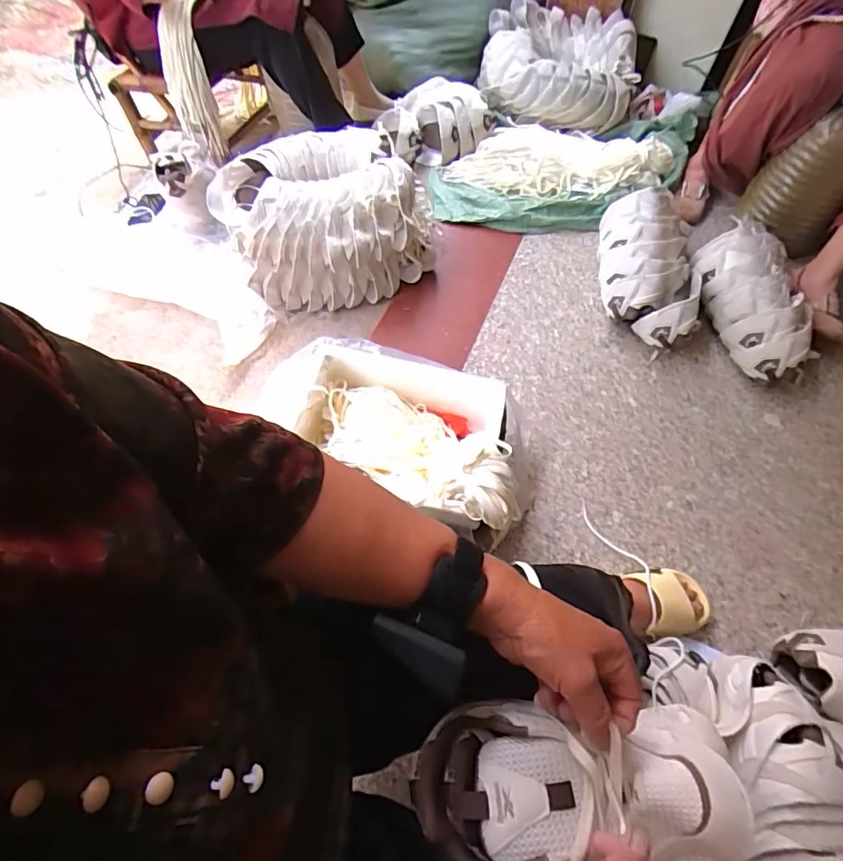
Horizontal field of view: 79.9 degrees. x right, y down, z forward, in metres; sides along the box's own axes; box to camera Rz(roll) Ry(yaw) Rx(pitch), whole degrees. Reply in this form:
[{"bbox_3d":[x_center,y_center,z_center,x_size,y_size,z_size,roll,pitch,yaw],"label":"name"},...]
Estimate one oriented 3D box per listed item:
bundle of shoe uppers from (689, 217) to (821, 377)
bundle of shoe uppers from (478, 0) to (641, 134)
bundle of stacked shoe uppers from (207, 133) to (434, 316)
[{"bbox_3d":[0.715,-0.261,1.084,0.186,0.140,0.325,-3,61,-3],"label":"bundle of shoe uppers"},{"bbox_3d":[0.404,-1.080,1.490,0.449,0.152,0.366,11,61,4],"label":"bundle of shoe uppers"},{"bbox_3d":[-0.230,-0.512,1.182,0.463,0.222,0.384,-18,63,-11],"label":"bundle of stacked shoe uppers"}]

